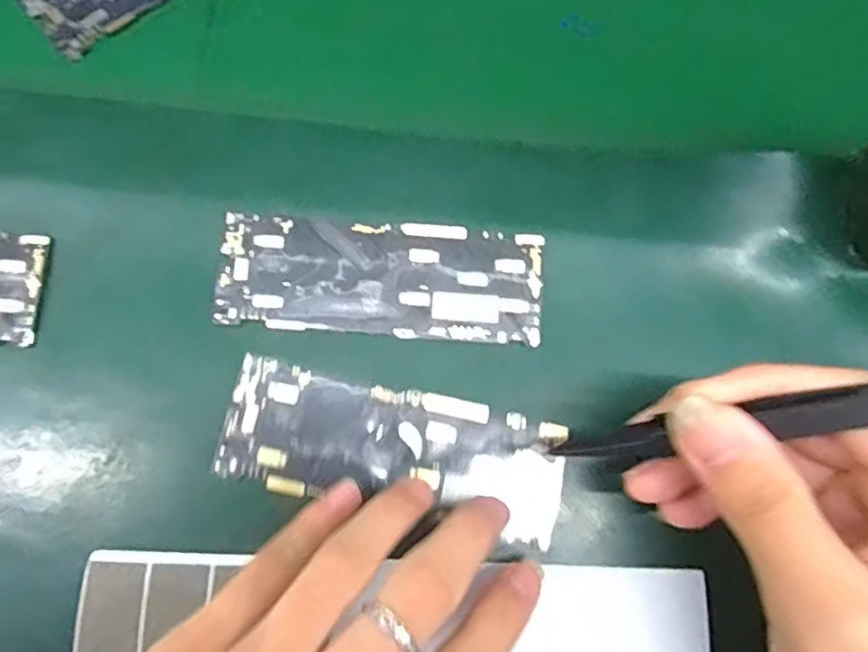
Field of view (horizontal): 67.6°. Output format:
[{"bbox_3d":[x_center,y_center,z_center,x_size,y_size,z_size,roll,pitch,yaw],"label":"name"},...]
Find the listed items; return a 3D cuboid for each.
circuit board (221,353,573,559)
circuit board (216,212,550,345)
[{"bbox_3d":[-0.015,0.047,0.240,0.123,0.005,0.046,12,77,1],"label":"circuit board"},{"bbox_3d":[-0.020,-0.018,0.252,0.123,0.004,0.045,3,77,-1],"label":"circuit board"}]

